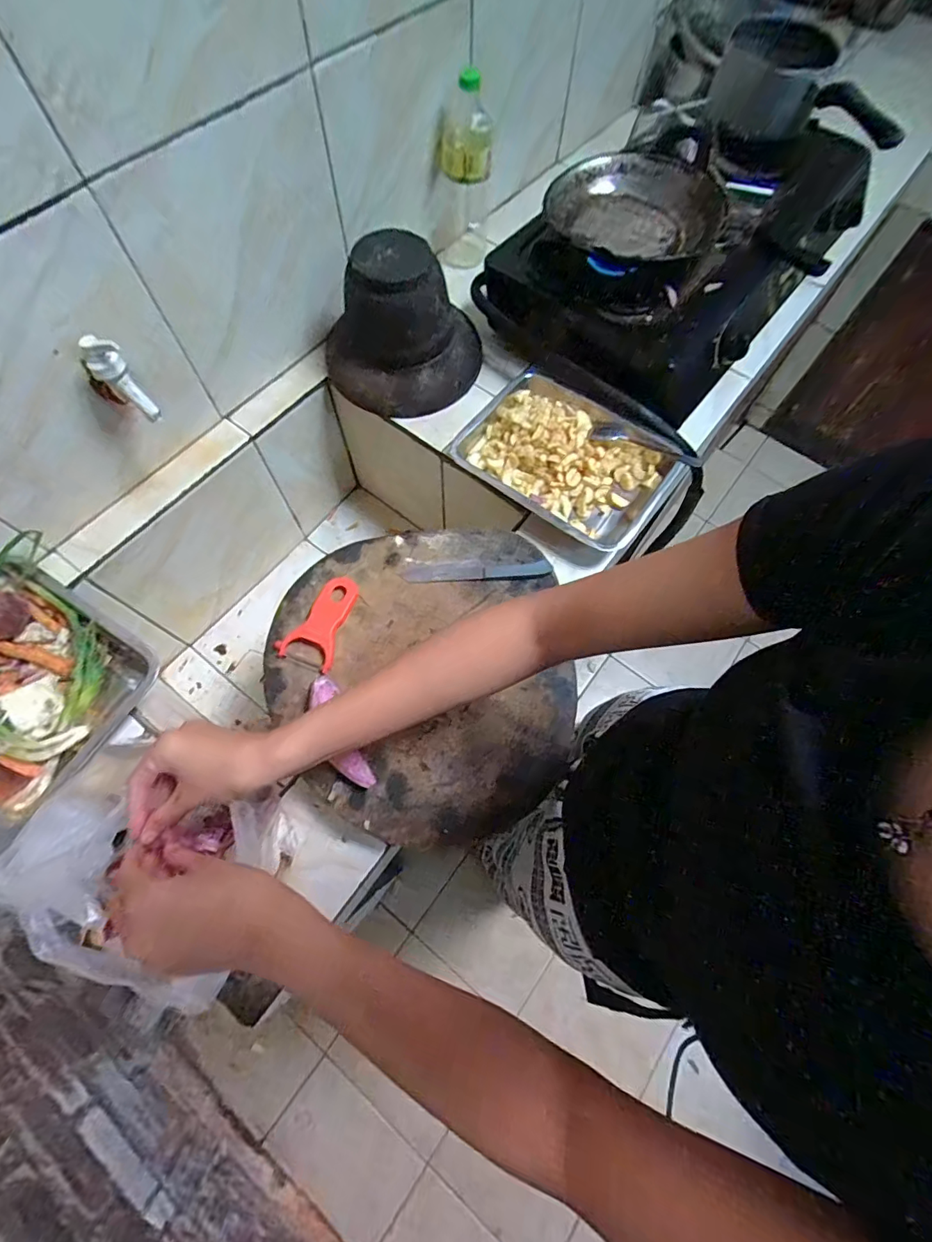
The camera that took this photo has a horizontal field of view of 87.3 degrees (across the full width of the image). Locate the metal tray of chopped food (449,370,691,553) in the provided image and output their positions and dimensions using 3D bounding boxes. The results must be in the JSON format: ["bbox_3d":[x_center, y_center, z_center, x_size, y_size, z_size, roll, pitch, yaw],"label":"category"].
[{"bbox_3d":[0.146,-0.230,0.691,0.276,0.067,0.215,37,71,13],"label":"metal tray of chopped food"}]

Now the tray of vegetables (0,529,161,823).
[{"bbox_3d":[-0.500,0.060,0.551,0.256,0.092,0.228,30,70,10],"label":"tray of vegetables"}]

